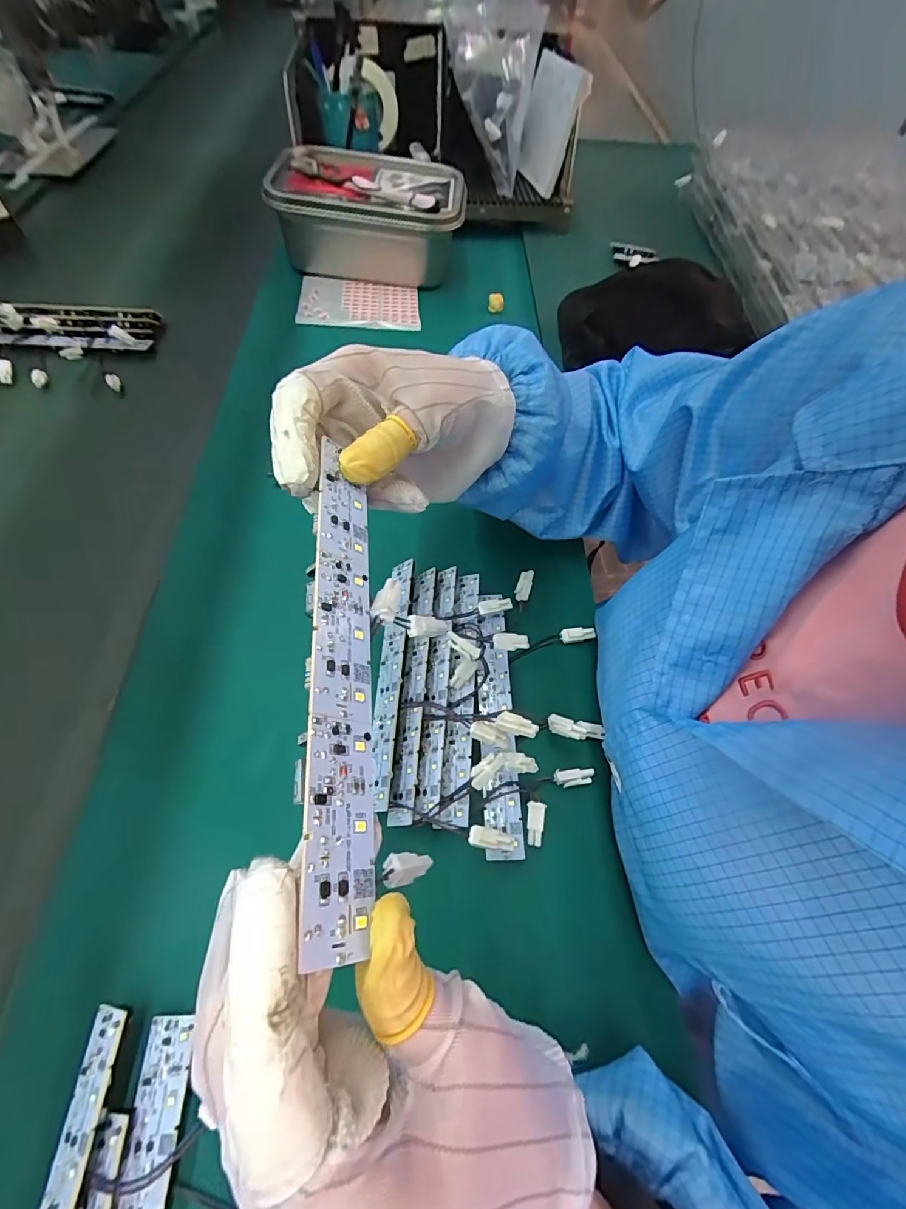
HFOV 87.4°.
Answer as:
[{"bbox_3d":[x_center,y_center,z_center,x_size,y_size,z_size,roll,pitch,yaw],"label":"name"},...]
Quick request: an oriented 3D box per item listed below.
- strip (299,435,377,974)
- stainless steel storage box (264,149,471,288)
[{"bbox_3d":[-0.039,0.015,0.166,0.023,0.004,0.175,24,47,-41],"label":"strip"},{"bbox_3d":[-0.107,-0.511,0.628,0.237,0.093,0.164,-1,59,-4],"label":"stainless steel storage box"}]

